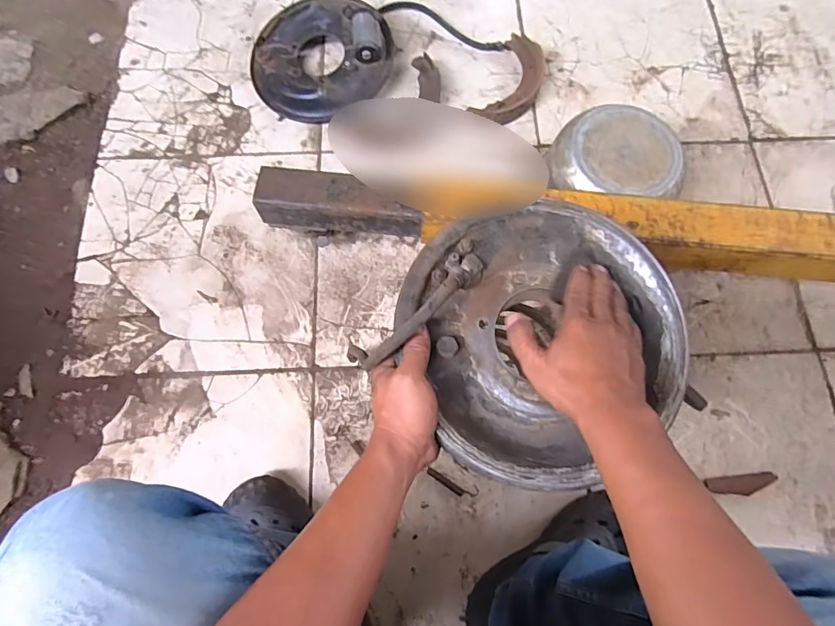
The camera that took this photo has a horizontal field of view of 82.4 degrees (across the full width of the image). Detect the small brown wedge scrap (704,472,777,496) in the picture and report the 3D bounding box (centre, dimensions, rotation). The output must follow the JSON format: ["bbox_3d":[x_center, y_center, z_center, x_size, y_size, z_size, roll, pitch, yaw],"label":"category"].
[{"bbox_3d":[0.480,0.256,0.708,0.106,0.012,0.028,-6,74,-1],"label":"small brown wedge scrap"}]

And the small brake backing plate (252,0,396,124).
[{"bbox_3d":[-0.182,-0.498,0.901,0.262,0.091,0.244,0,74,0],"label":"small brake backing plate"}]

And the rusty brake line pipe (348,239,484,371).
[{"bbox_3d":[0.006,-0.010,0.425,0.035,0.049,0.154,43,75,11],"label":"rusty brake line pipe"}]

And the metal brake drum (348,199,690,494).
[{"bbox_3d":[0.114,0.015,0.433,0.258,0.071,0.259,0,74,0],"label":"metal brake drum"}]

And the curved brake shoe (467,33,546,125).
[{"bbox_3d":[0.184,-0.438,0.910,0.096,0.029,0.207,26,76,7],"label":"curved brake shoe"}]

